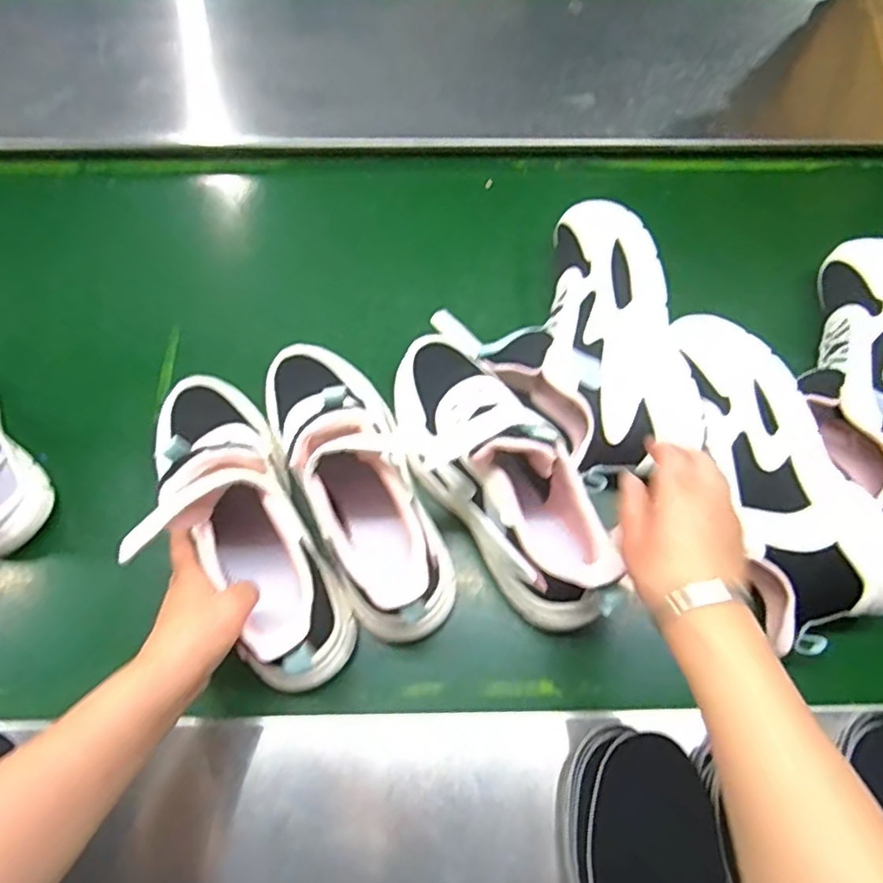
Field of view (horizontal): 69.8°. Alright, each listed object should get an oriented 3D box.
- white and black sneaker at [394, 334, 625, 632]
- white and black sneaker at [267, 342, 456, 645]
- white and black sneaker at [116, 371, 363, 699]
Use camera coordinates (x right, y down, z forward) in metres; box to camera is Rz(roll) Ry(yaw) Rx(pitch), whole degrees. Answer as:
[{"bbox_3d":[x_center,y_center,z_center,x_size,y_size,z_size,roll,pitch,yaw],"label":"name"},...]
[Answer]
[{"bbox_3d":[0.038,0.015,0.489,0.092,0.129,0.266,-26,72,-9],"label":"white and black sneaker"},{"bbox_3d":[-0.069,0.021,0.493,0.087,0.111,0.263,-21,72,-8],"label":"white and black sneaker"},{"bbox_3d":[-0.160,0.051,0.469,0.093,0.128,0.266,-26,72,-9],"label":"white and black sneaker"}]

